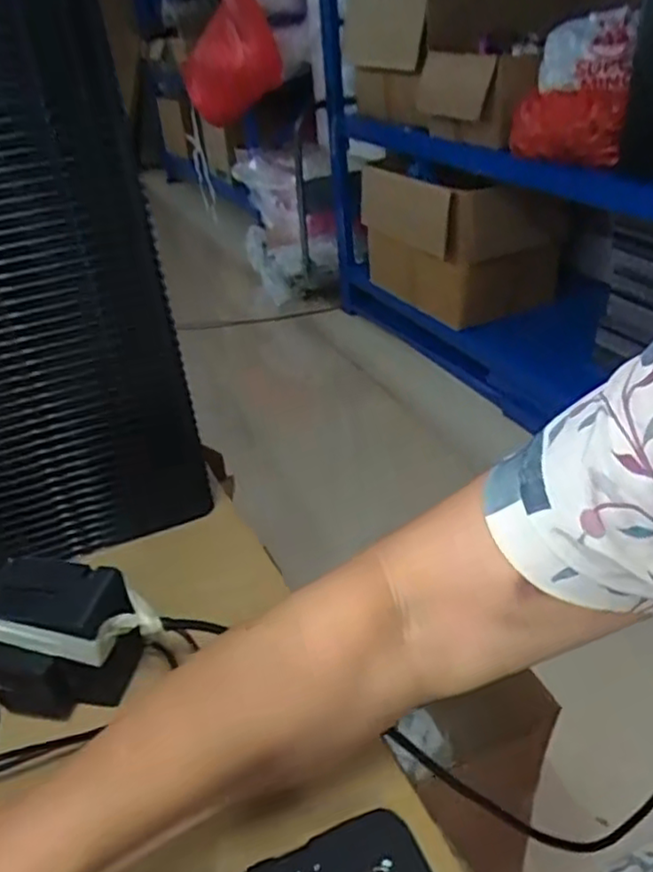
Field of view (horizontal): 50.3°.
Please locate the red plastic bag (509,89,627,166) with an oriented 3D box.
[{"bbox_3d":[0.469,-0.608,1.367,0.223,0.127,0.054,20,40,33],"label":"red plastic bag"}]

